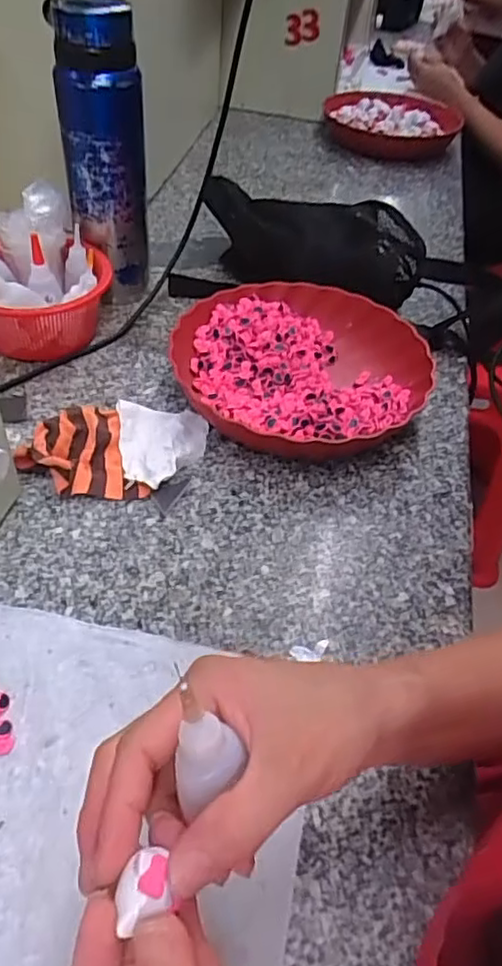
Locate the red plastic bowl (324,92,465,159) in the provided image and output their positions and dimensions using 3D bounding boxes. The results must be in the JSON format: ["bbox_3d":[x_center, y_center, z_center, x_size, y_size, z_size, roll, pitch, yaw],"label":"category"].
[{"bbox_3d":[0.260,-0.664,1.173,0.241,0.049,0.241,8,46,4],"label":"red plastic bowl"}]

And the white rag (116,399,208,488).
[{"bbox_3d":[-0.074,-0.036,0.552,0.076,0.021,0.107,-5,47,-11],"label":"white rag"}]

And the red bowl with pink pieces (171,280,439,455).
[{"bbox_3d":[0.045,-0.112,0.621,0.248,0.050,0.237,3,46,-3],"label":"red bowl with pink pieces"}]

